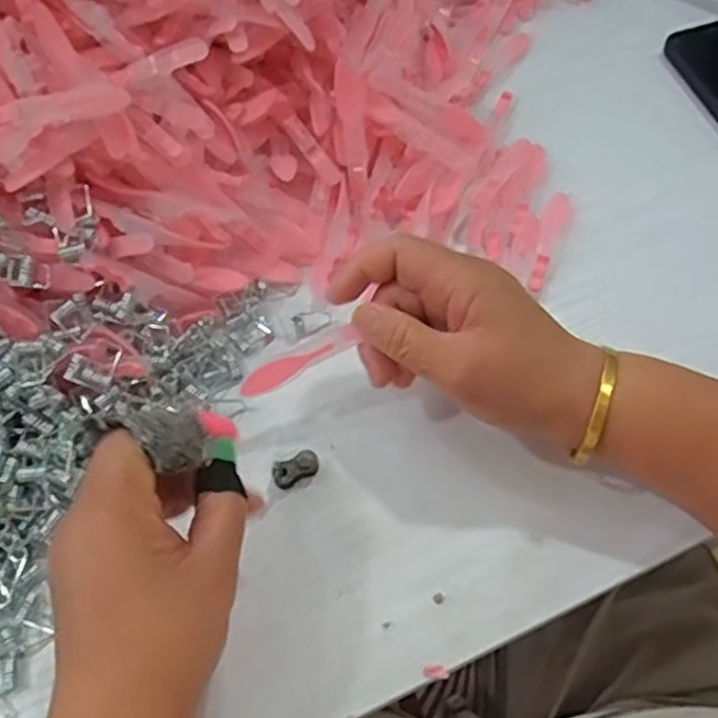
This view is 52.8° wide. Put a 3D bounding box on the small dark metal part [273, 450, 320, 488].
[{"bbox_3d":[-0.031,0.055,0.358,0.023,0.013,0.012,-27,64,-12],"label":"small dark metal part"}]

